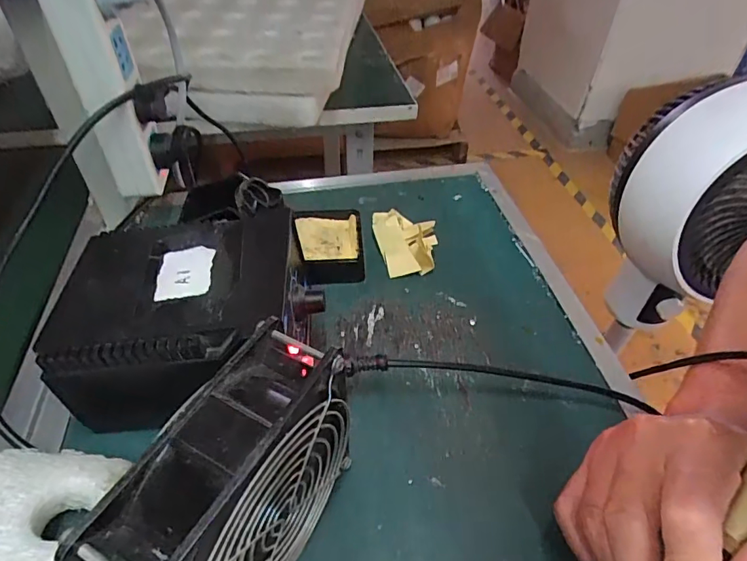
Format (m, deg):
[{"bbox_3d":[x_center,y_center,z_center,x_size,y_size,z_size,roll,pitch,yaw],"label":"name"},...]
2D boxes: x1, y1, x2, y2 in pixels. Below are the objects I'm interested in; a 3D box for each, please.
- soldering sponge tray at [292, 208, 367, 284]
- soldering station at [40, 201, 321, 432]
[{"bbox_3d":[-0.039,-0.030,0.415,0.059,0.027,0.074,-6,45,-7],"label":"soldering sponge tray"},{"bbox_3d":[-0.110,0.027,0.310,0.151,0.090,0.117,-2,44,-3],"label":"soldering station"}]

